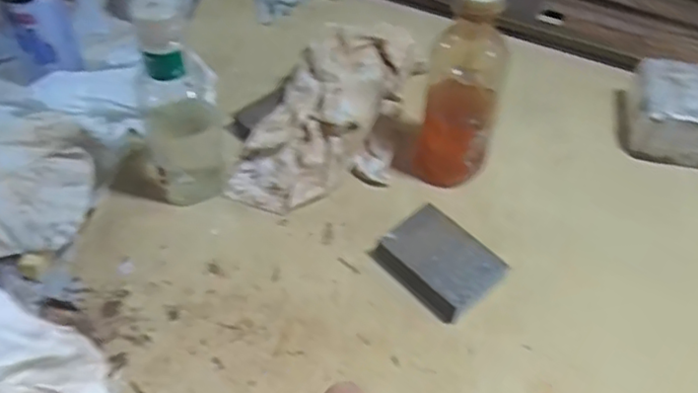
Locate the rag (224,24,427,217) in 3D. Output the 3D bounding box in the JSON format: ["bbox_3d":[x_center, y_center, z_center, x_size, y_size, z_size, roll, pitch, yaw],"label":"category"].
[{"bbox_3d":[-0.017,-0.085,0.649,0.133,0.093,0.216,19,52,11],"label":"rag"}]

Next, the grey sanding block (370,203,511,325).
[{"bbox_3d":[0.081,0.058,0.568,0.070,0.027,0.097,-33,60,-27],"label":"grey sanding block"}]

